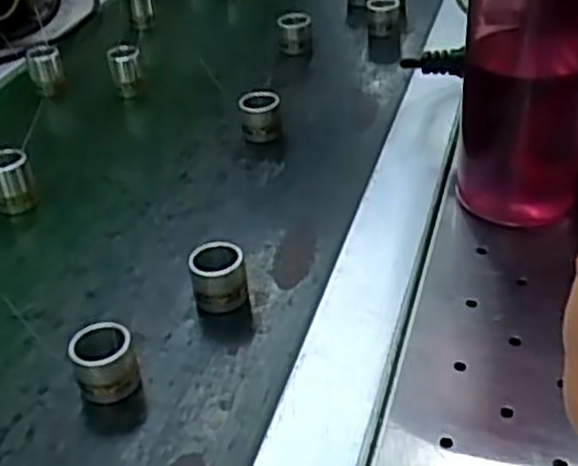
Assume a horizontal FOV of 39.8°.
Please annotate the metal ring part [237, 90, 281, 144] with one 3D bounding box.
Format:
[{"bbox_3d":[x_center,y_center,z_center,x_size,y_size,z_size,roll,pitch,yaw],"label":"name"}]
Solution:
[{"bbox_3d":[-0.018,-0.072,0.492,0.024,0.025,0.026,-6,35,1],"label":"metal ring part"}]

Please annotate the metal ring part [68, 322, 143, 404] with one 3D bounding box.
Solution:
[{"bbox_3d":[-0.074,0.053,0.321,0.024,0.026,0.021,-18,36,-16],"label":"metal ring part"}]

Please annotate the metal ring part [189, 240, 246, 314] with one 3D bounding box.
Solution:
[{"bbox_3d":[-0.031,0.021,0.360,0.024,0.025,0.021,-6,35,1],"label":"metal ring part"}]

